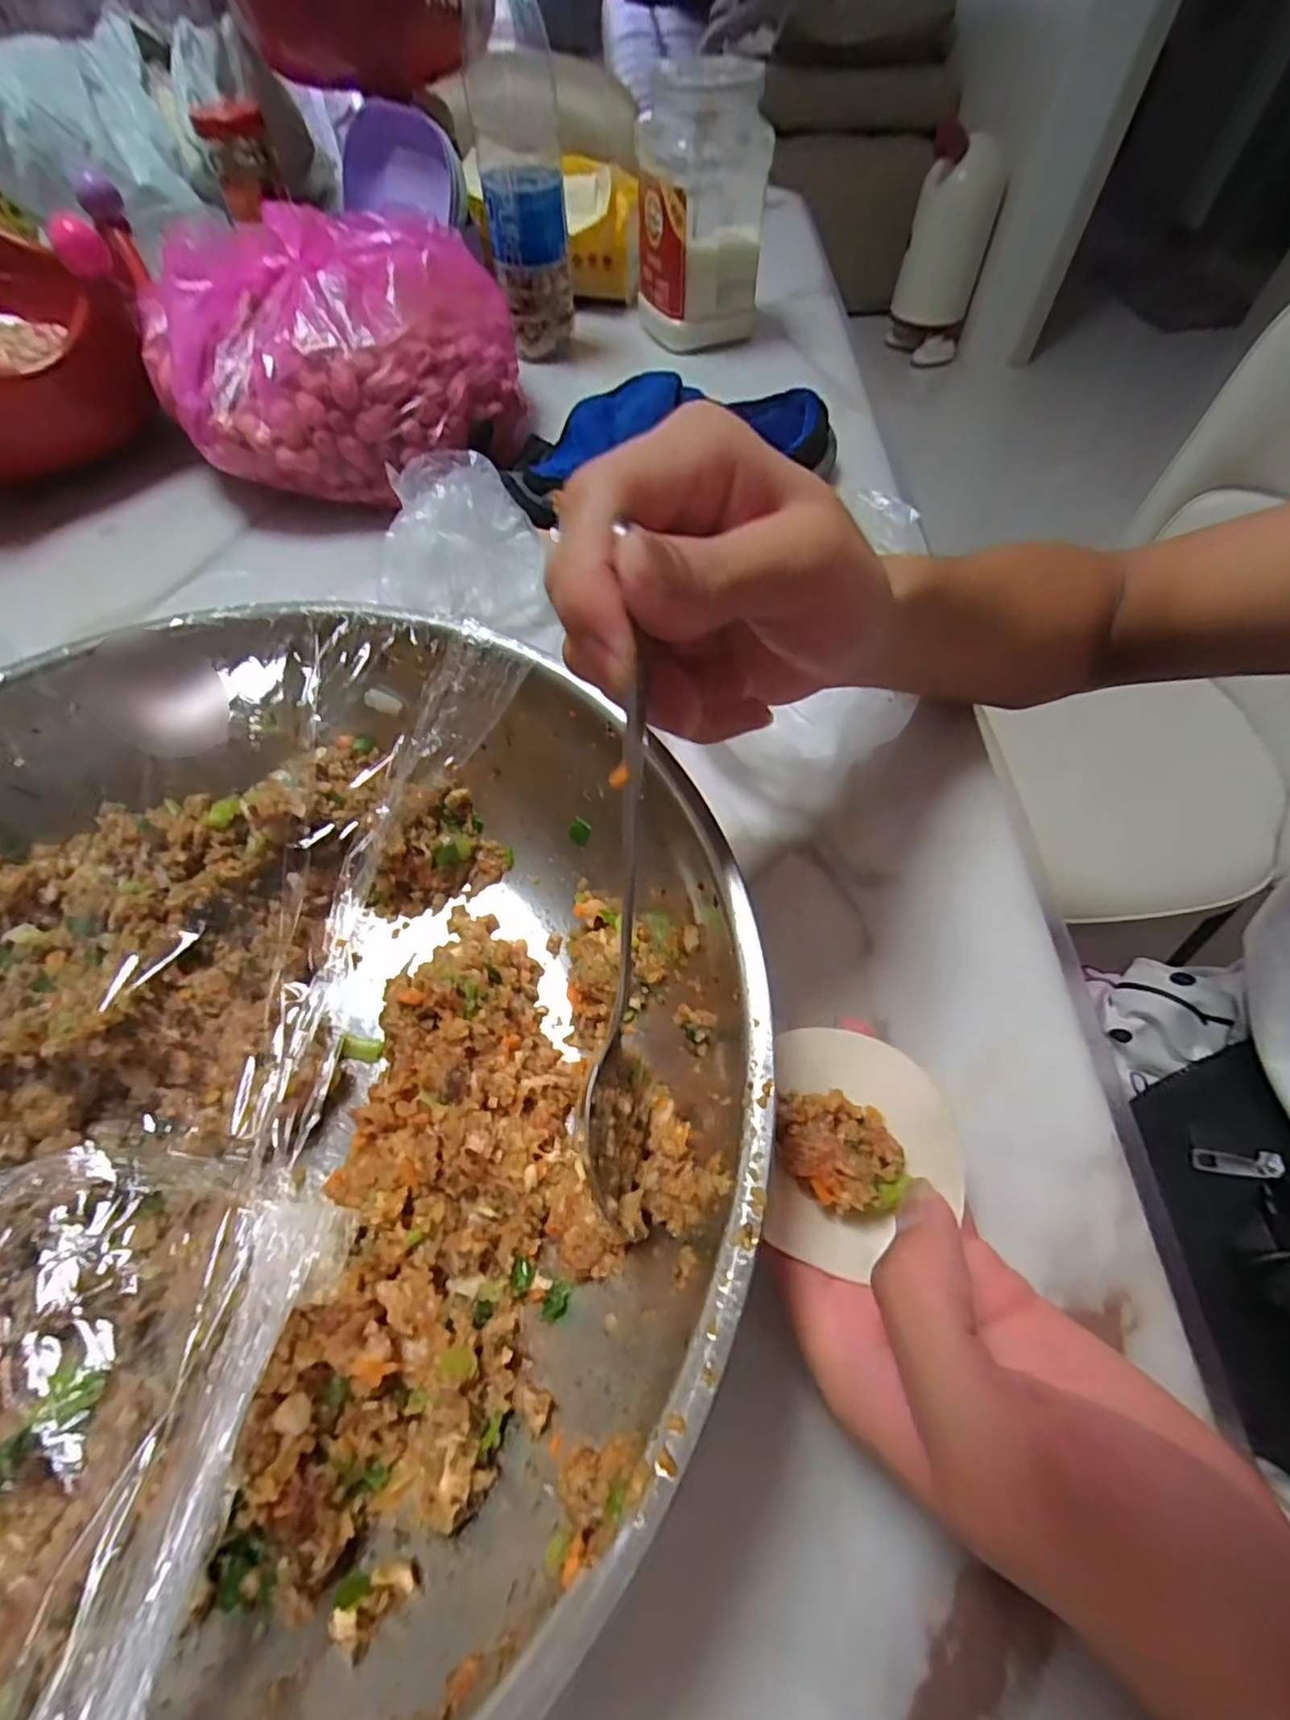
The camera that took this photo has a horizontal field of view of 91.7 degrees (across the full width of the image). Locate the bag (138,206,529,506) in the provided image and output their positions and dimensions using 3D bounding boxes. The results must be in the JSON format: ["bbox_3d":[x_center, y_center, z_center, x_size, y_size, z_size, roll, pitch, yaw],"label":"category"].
[{"bbox_3d":[-0.196,-0.340,0.424,0.218,0.118,0.189,-3,60,-1],"label":"bag"}]

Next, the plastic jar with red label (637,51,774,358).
[{"bbox_3d":[0.046,-0.521,0.509,0.103,0.162,0.092,2,60,1],"label":"plastic jar with red label"}]

